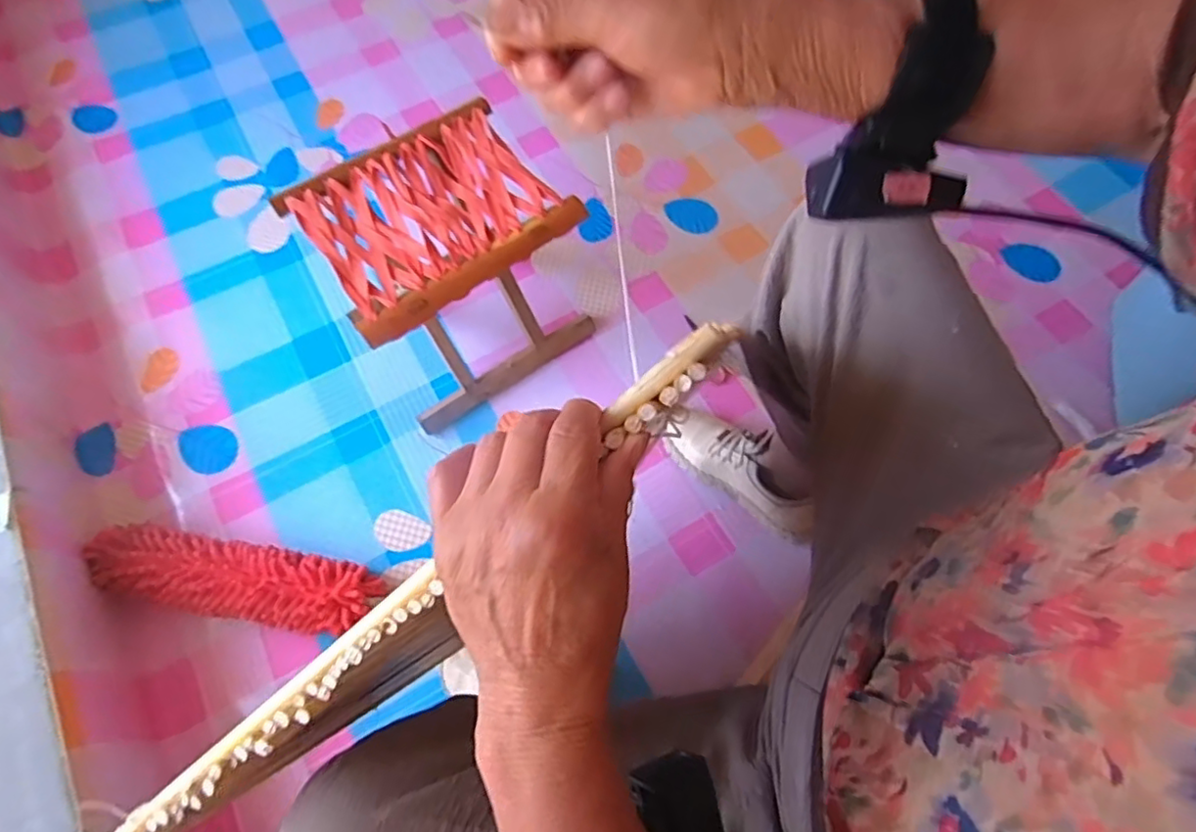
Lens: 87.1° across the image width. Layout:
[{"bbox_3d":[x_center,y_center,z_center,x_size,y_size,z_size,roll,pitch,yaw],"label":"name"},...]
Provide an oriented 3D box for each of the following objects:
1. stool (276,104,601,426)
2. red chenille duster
[{"bbox_3d":[-0.194,-0.190,0.834,0.278,0.251,0.236,-35,69,-14],"label":"stool"},{"bbox_3d":[-0.434,0.194,0.759,0.326,0.070,0.089,10,66,6],"label":"red chenille duster"}]

